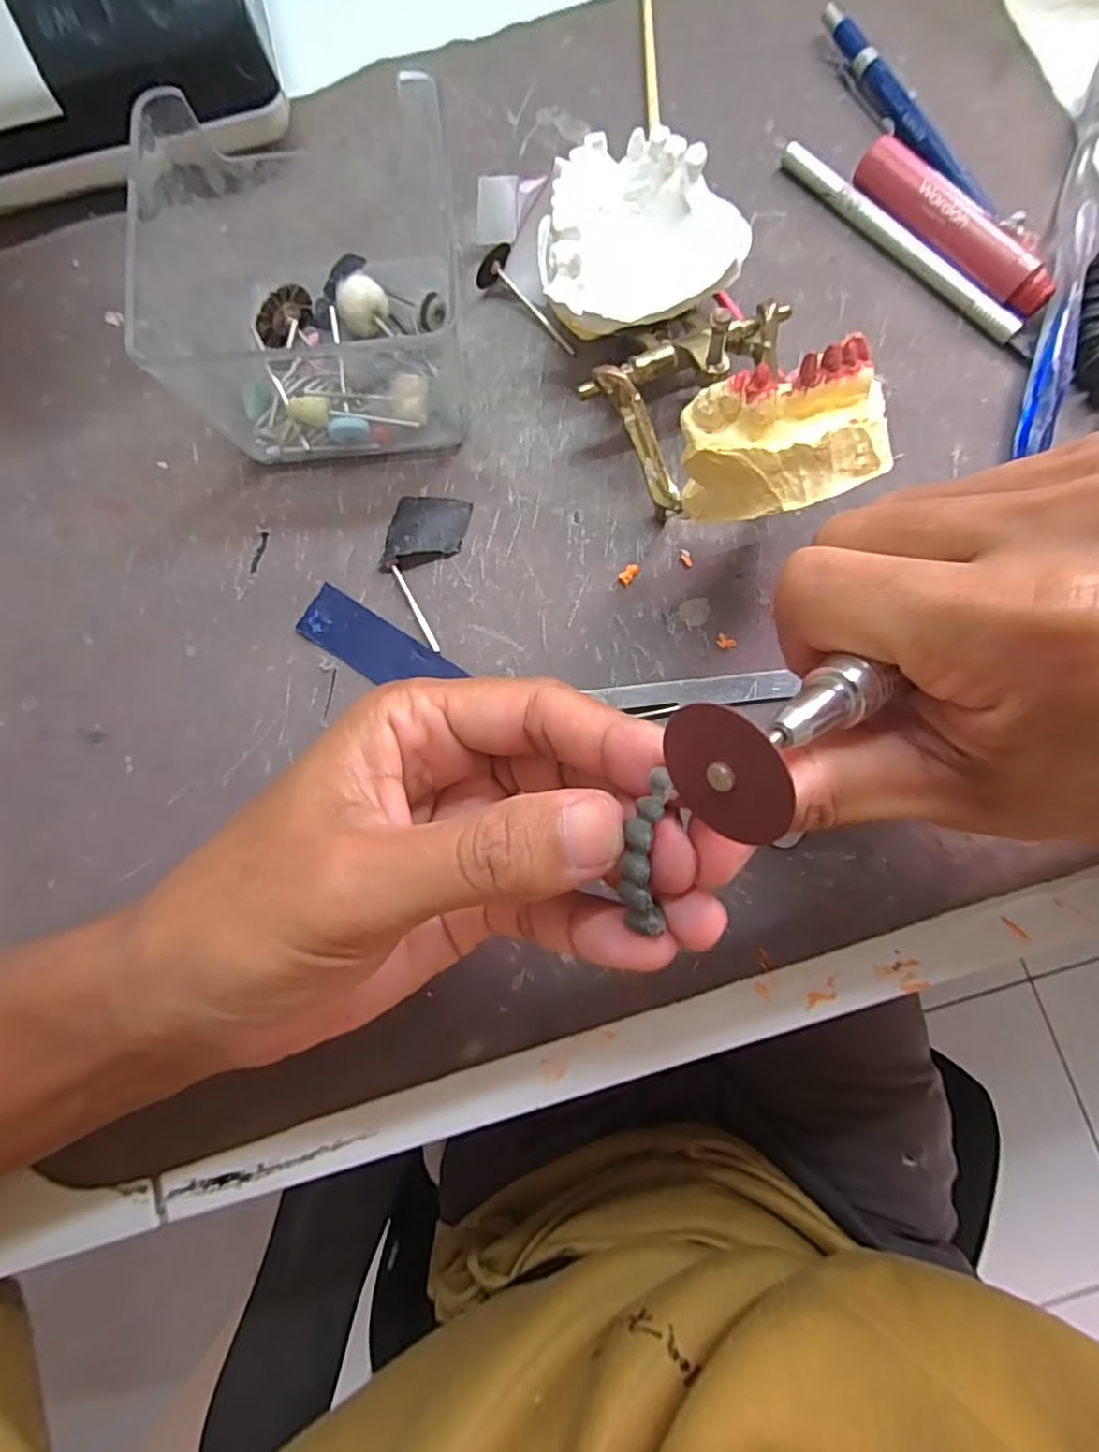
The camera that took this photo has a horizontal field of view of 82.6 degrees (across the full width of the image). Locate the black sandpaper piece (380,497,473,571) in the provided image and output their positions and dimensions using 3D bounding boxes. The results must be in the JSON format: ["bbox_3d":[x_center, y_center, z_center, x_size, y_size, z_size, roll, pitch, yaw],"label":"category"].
[{"bbox_3d":[-0.045,-0.072,0.230,0.028,0.007,0.029,5,82,2],"label":"black sandpaper piece"}]

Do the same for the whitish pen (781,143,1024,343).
[{"bbox_3d":[0.135,-0.187,0.242,0.008,0.008,0.114,-42,83,-5],"label":"whitish pen"}]

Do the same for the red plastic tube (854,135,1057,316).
[{"bbox_3d":[0.151,-0.187,0.236,0.018,0.019,0.087,-41,83,-5],"label":"red plastic tube"}]

